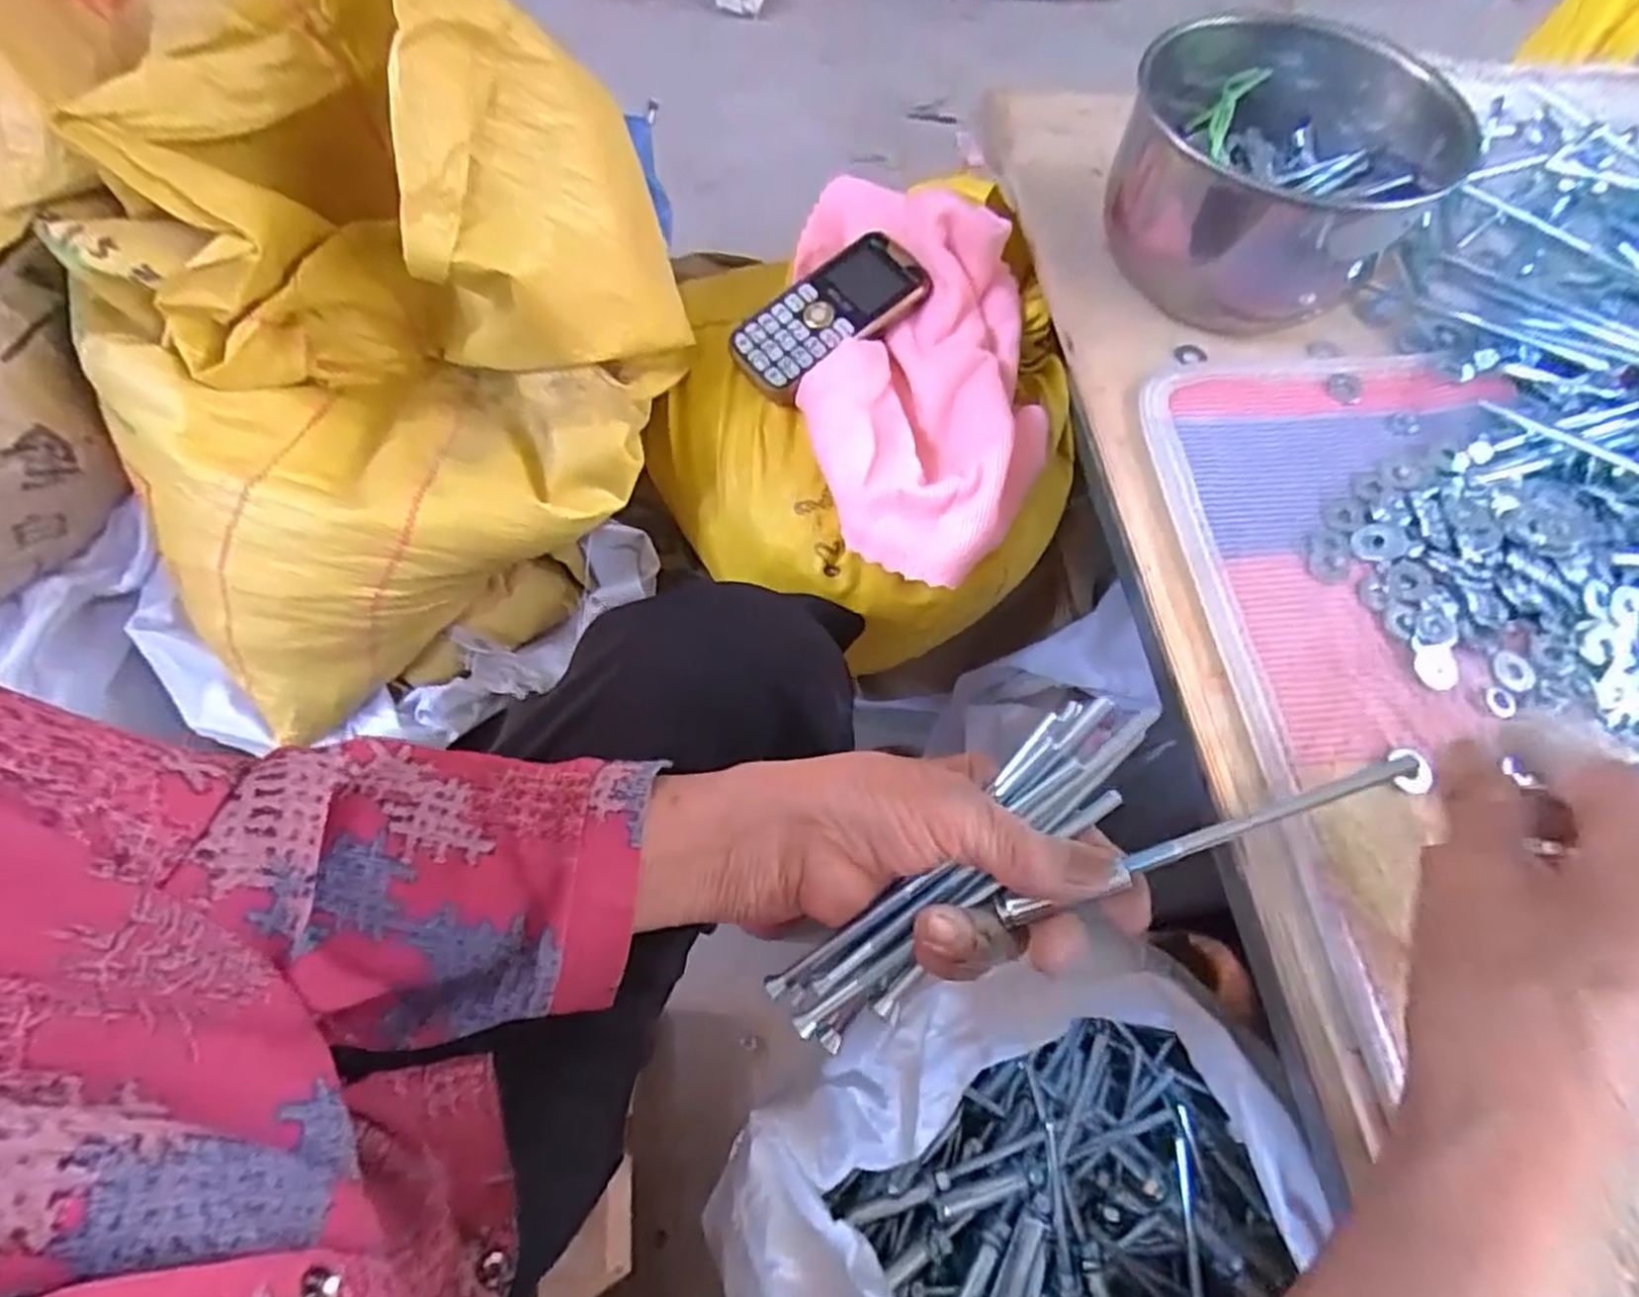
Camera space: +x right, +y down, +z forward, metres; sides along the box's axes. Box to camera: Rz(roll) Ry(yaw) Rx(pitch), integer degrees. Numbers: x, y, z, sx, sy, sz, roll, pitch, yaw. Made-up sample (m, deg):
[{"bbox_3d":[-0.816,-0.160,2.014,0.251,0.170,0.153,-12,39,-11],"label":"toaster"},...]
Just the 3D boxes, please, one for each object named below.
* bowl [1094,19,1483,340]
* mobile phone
[{"bbox_3d":[0.245,-0.258,0.417,0.156,0.087,0.160,1,64,-1],"label":"bowl"},{"bbox_3d":[0.006,-0.208,0.479,0.125,0.019,0.056,-36,70,-5],"label":"mobile phone"}]

